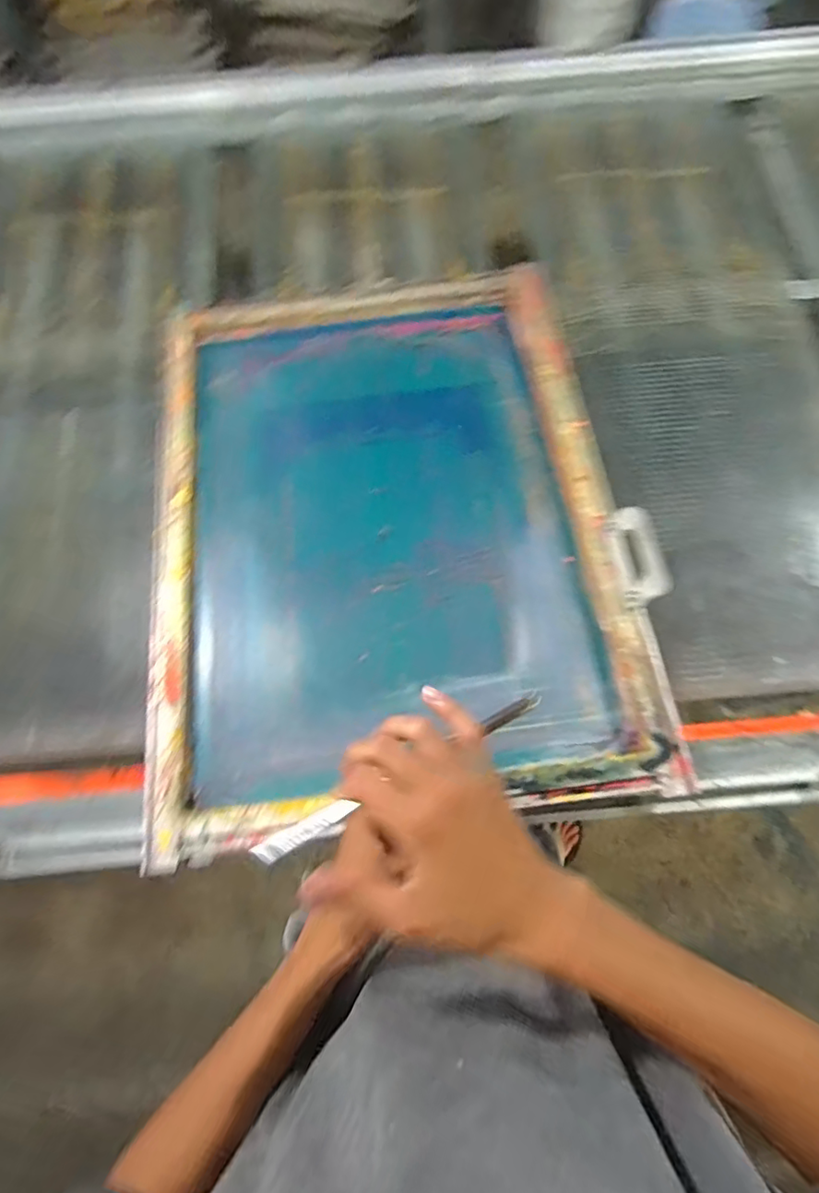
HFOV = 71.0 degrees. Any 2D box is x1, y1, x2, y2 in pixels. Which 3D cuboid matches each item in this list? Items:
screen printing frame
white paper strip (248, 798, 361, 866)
[{"bbox_3d":[-0.030,-0.116,0.764,0.597,0.051,0.799,-6,69,-2],"label":"screen printing frame"},{"bbox_3d":[-0.064,0.141,0.343,0.060,0.006,0.012,-28,71,-5],"label":"white paper strip"}]

